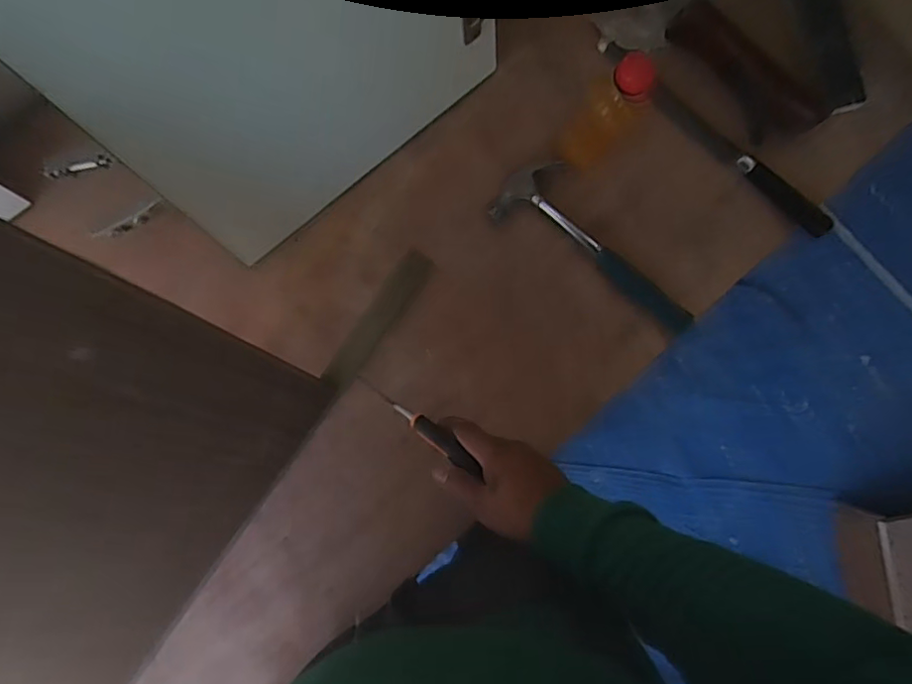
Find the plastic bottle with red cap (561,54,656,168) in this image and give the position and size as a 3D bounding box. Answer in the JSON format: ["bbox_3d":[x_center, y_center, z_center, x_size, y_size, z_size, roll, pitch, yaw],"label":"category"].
[{"bbox_3d":[0.140,-0.215,0.544,0.046,0.175,0.047,0,89,-5],"label":"plastic bottle with red cap"}]

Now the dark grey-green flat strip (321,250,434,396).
[{"bbox_3d":[-0.082,-0.022,0.606,0.035,0.009,0.168,33,86,-3],"label":"dark grey-green flat strip"}]

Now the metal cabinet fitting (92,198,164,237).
[{"bbox_3d":[-0.279,-0.103,0.492,0.060,0.012,0.010,-32,91,-5],"label":"metal cabinet fitting"}]

